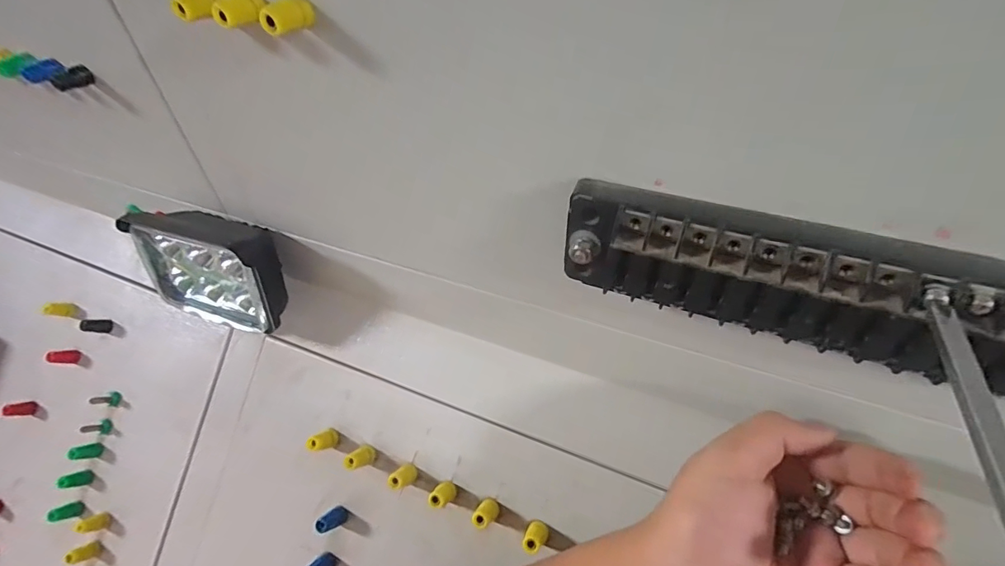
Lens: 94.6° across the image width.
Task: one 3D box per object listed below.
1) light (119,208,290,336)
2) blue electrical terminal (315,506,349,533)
[{"bbox_3d":[-0.205,-0.014,0.338,0.111,0.075,0.052,14,45,19],"label":"light"},{"bbox_3d":[-0.120,0.166,0.324,0.010,0.010,0.024,26,14,29],"label":"blue electrical terminal"}]

